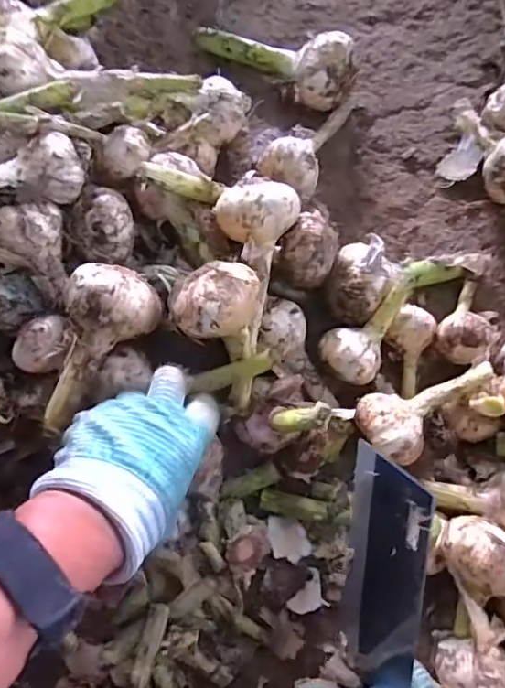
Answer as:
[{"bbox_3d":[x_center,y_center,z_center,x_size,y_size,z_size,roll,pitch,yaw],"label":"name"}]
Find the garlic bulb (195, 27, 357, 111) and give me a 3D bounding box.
[{"bbox_3d":[0.018,-0.267,0.480,0.164,0.052,0.052,29,77,23],"label":"garlic bulb"}]

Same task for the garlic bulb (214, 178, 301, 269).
[{"bbox_3d":[0.001,-0.092,0.372,0.051,0.037,0.057,30,78,9],"label":"garlic bulb"}]

